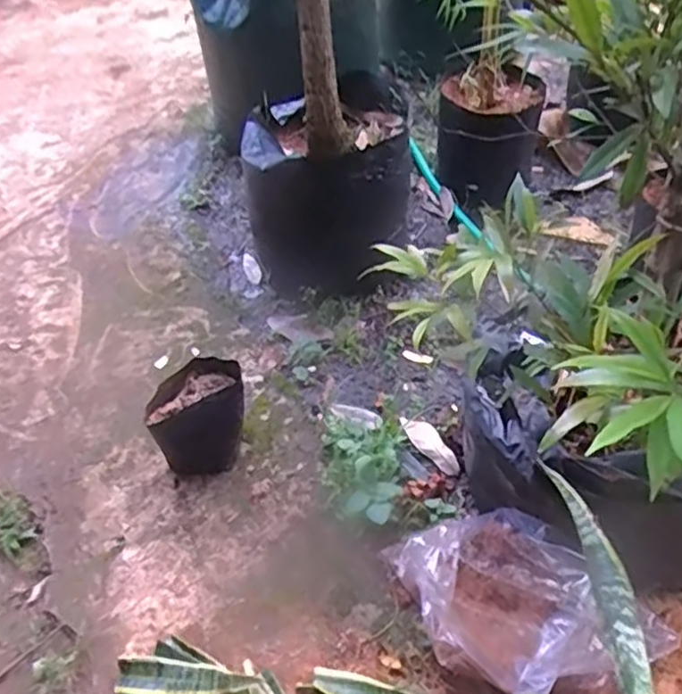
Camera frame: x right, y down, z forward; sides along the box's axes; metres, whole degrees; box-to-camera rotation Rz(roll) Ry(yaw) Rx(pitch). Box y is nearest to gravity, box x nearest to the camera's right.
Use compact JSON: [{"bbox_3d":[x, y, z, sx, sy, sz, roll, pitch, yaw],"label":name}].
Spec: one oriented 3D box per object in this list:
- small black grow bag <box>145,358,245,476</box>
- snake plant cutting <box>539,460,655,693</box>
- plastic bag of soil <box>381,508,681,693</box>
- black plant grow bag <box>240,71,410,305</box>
[{"bbox_3d":[-0.209,0.107,1.036,0.137,0.147,0.119,-14,45,-7],"label":"small black grow bag"},{"bbox_3d":[0.143,0.130,0.367,0.021,0.008,0.142,-7,50,1],"label":"snake plant cutting"},{"bbox_3d":[0.191,0.301,0.804,0.195,0.116,0.313,-36,51,-25],"label":"plastic bag of soil"},{"bbox_3d":[-0.016,-0.277,1.328,0.320,0.297,0.307,-11,44,-3],"label":"black plant grow bag"}]

